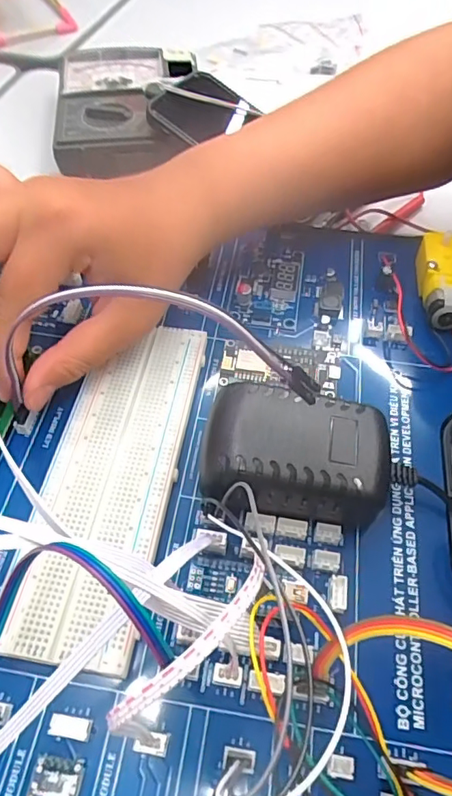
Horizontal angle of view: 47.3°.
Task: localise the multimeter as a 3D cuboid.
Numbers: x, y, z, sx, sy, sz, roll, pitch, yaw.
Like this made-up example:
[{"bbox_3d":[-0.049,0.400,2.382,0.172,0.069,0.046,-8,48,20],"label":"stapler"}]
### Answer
[{"bbox_3d":[-0.094,-0.249,0.443,0.096,0.030,0.162,-6,55,-4],"label":"multimeter"}]

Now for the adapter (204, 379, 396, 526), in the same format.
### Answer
[{"bbox_3d":[0.029,0.025,0.224,0.078,0.037,0.055,7,55,5],"label":"adapter"}]

